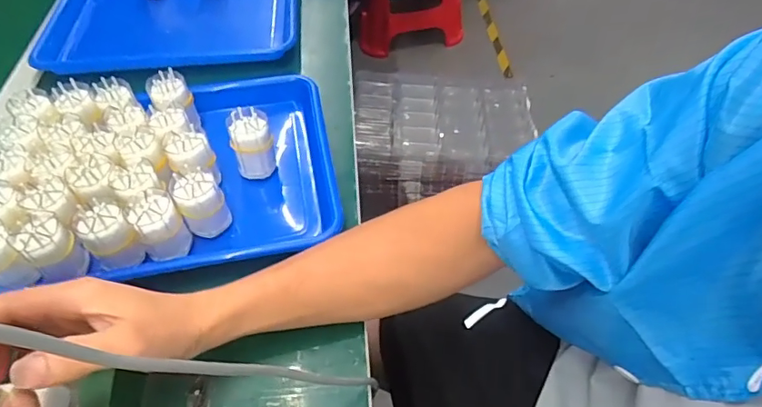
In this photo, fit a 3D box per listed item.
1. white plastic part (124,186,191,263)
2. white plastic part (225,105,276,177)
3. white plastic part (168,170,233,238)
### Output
[{"bbox_3d":[-0.194,0.020,0.444,0.038,0.052,0.041,-38,59,-25],"label":"white plastic part"},{"bbox_3d":[-0.127,-0.061,0.502,0.038,0.060,0.038,-13,52,-8],"label":"white plastic part"},{"bbox_3d":[-0.164,-0.001,0.461,0.039,0.060,0.046,-29,55,-20],"label":"white plastic part"}]

